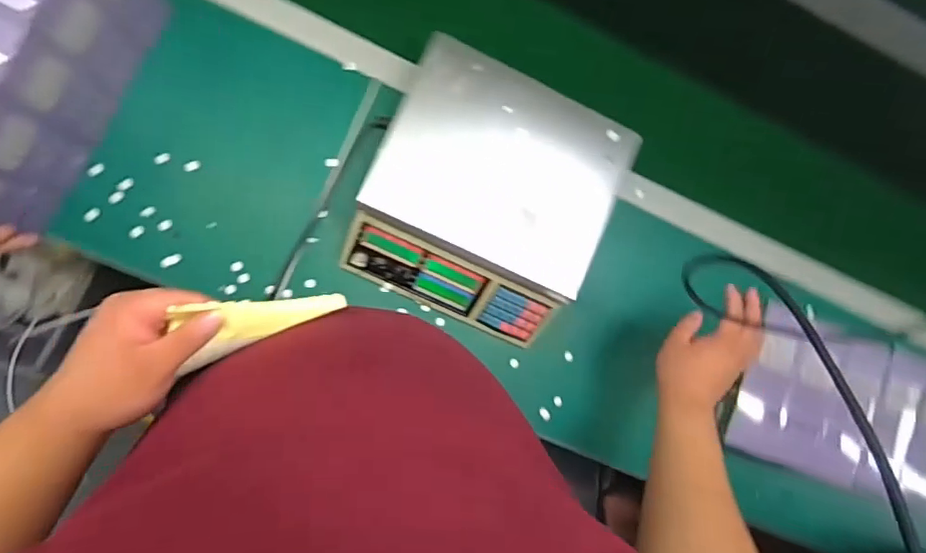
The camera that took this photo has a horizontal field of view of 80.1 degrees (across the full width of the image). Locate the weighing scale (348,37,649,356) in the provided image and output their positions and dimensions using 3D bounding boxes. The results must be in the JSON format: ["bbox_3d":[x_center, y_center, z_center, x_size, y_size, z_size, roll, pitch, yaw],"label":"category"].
[{"bbox_3d":[0.030,-0.095,0.697,0.282,0.107,0.295,25,85,-10],"label":"weighing scale"}]

